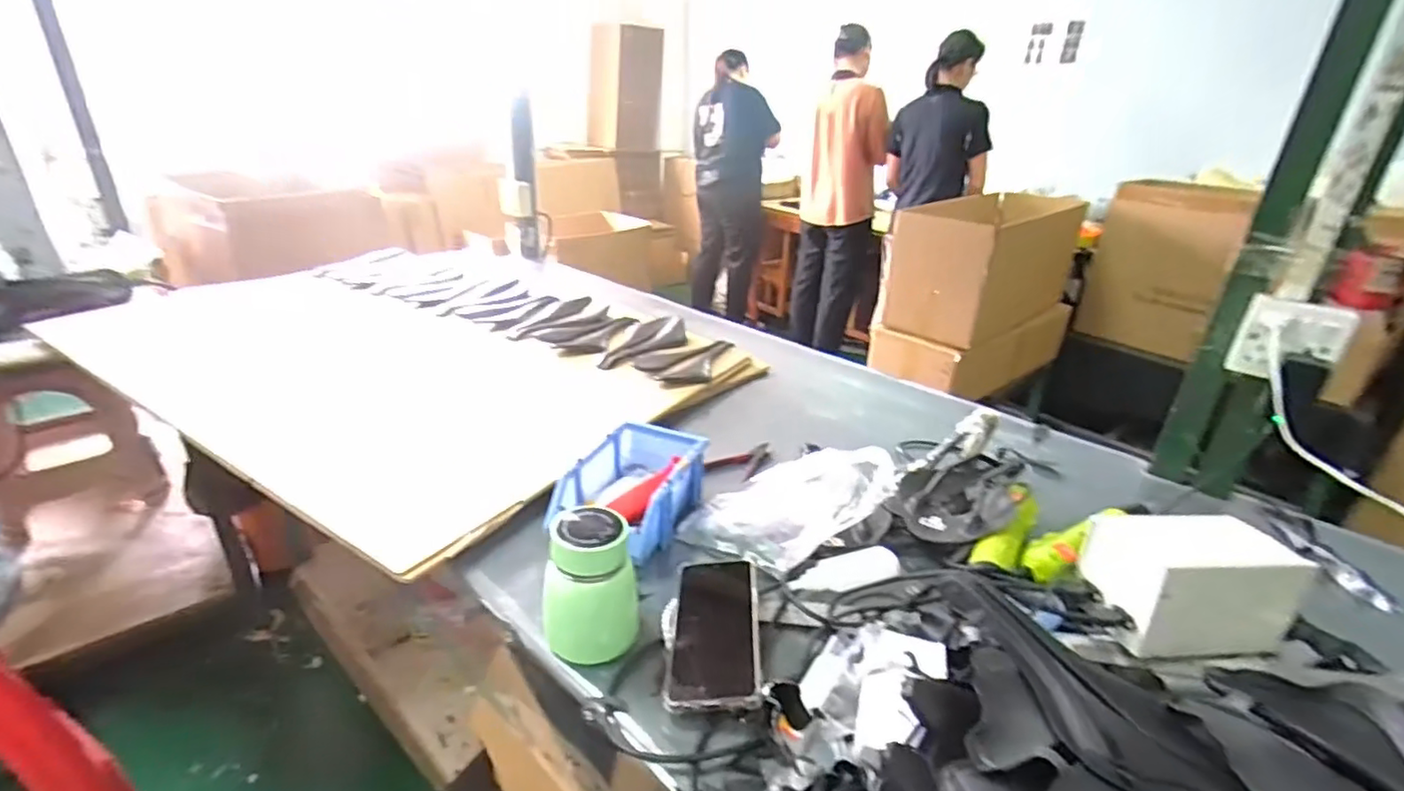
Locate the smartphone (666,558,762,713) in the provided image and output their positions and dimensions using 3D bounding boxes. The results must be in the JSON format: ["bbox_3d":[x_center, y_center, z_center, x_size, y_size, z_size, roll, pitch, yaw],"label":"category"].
[{"bbox_3d":[0.013,0.203,0.562,0.075,0.016,0.165,3,26,2],"label":"smartphone"}]

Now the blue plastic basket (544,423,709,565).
[{"bbox_3d":[-0.078,0.104,0.722,0.124,0.068,0.179,13,28,21],"label":"blue plastic basket"}]

